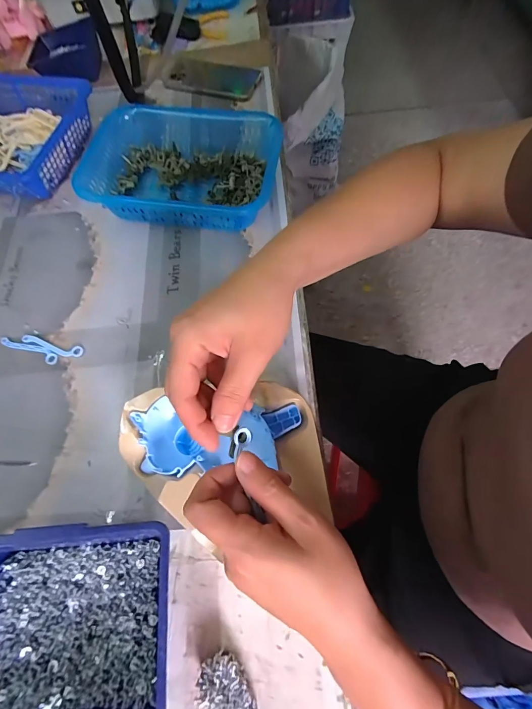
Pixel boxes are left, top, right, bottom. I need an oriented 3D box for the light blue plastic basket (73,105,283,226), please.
[{"bbox_3d":[-0.117,-0.251,0.469,0.249,0.070,0.183,12,67,7],"label":"light blue plastic basket"}]

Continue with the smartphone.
[{"bbox_3d":[-0.097,-0.486,0.585,0.174,0.011,0.082,20,69,10],"label":"smartphone"}]

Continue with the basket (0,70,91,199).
[{"bbox_3d":[-0.427,-0.341,0.523,0.276,0.068,0.210,10,67,6],"label":"basket"}]

